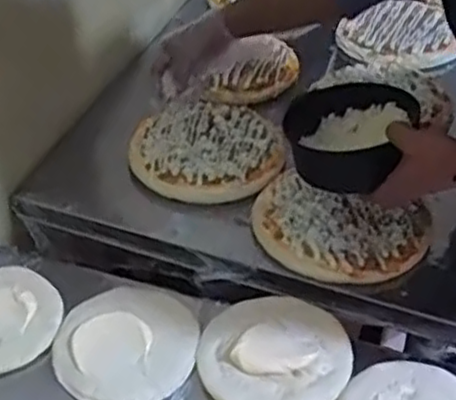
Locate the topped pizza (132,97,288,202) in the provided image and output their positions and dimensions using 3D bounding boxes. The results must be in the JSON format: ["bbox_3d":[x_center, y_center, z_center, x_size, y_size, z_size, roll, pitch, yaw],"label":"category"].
[{"bbox_3d":[-0.029,-0.074,0.977,0.197,0.021,0.197,-1,42,1],"label":"topped pizza"}]

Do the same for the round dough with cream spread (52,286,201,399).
[{"bbox_3d":[-0.105,0.147,0.769,0.145,0.021,0.146,-1,42,1],"label":"round dough with cream spread"}]

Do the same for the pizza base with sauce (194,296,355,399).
[{"bbox_3d":[0.048,0.157,0.748,0.148,0.024,0.149,23,48,24],"label":"pizza base with sauce"}]

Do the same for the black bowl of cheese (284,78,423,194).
[{"bbox_3d":[0.134,-0.073,0.823,0.147,0.068,0.147,-11,28,6],"label":"black bowl of cheese"}]

